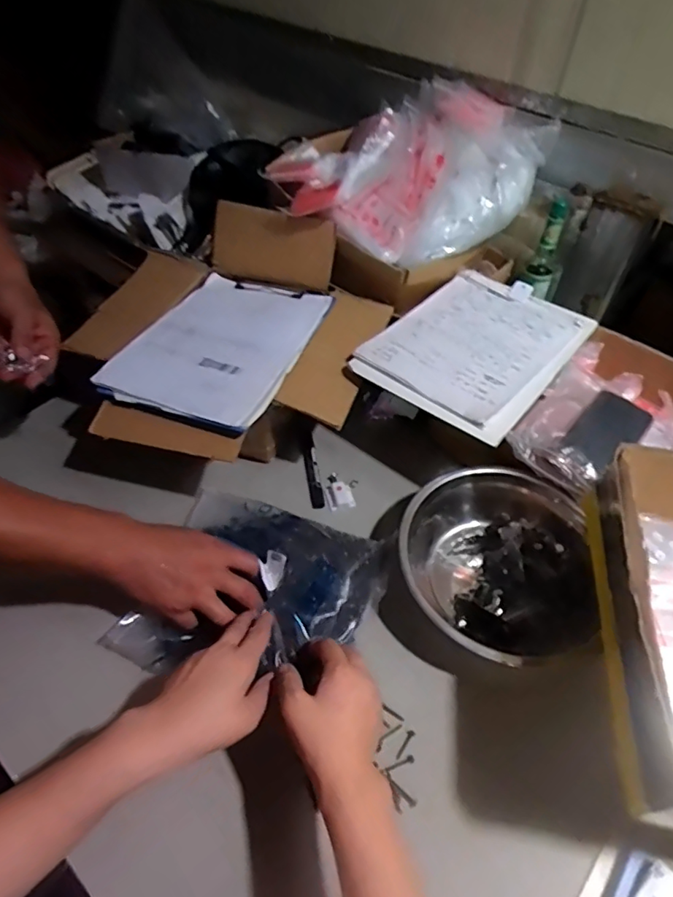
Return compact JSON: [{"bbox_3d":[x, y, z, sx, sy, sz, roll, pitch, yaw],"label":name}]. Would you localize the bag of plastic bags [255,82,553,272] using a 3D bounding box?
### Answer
[{"bbox_3d":[0.100,-0.425,0.832,0.401,0.165,0.273,17,51,12],"label":"bag of plastic bags"}]

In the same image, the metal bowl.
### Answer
[{"bbox_3d":[0.191,0.130,0.632,0.225,0.097,0.208,1,50,-1],"label":"metal bowl"}]

